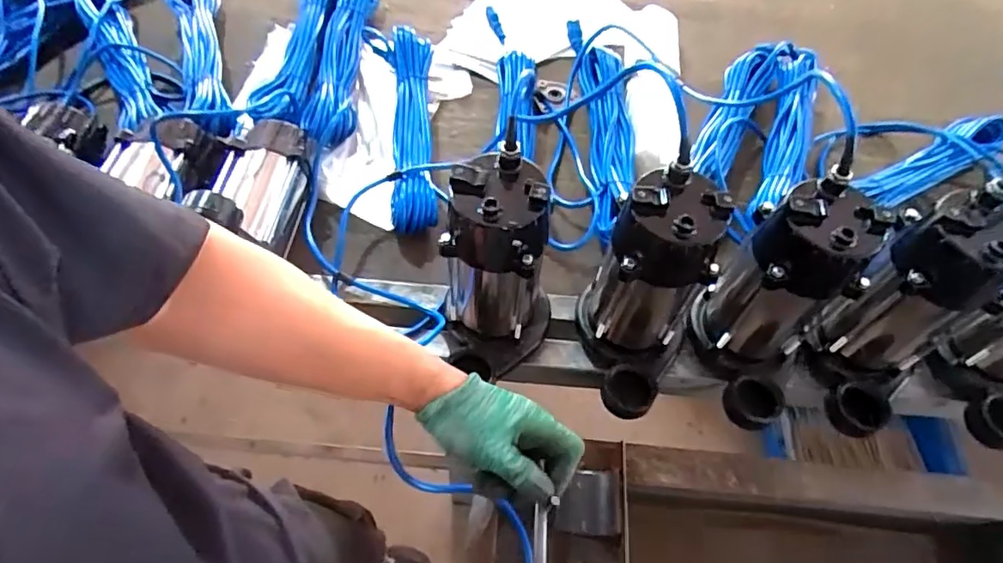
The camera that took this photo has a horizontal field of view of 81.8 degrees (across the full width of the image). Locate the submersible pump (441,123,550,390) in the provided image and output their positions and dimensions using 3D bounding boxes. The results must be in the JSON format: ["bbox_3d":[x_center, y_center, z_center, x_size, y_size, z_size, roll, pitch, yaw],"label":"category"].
[{"bbox_3d":[-0.004,-0.005,0.570,0.113,0.227,0.145,9,59,4],"label":"submersible pump"}]

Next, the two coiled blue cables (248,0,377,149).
[{"bbox_3d":[-0.280,-0.366,0.896,0.143,0.058,0.419,1,59,-1],"label":"two coiled blue cables"}]

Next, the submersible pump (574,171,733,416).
[{"bbox_3d":[0.135,0.022,0.570,0.112,0.235,0.135,22,61,11],"label":"submersible pump"}]

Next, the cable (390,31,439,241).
[{"bbox_3d":[-0.122,-0.221,0.812,0.070,0.051,0.344,-3,59,-4],"label":"cable"}]

